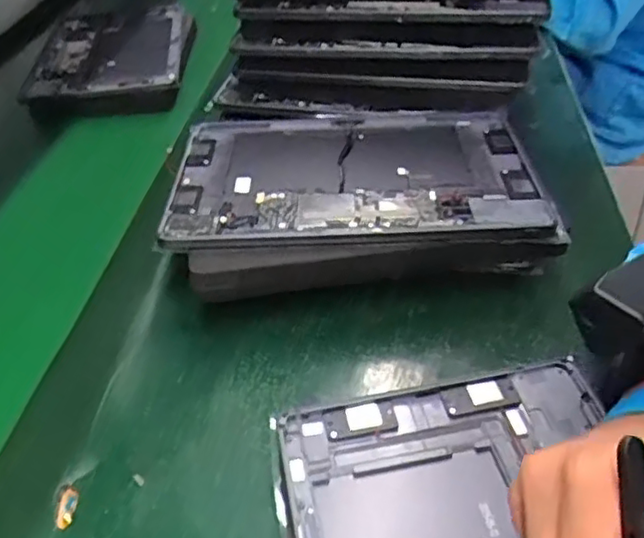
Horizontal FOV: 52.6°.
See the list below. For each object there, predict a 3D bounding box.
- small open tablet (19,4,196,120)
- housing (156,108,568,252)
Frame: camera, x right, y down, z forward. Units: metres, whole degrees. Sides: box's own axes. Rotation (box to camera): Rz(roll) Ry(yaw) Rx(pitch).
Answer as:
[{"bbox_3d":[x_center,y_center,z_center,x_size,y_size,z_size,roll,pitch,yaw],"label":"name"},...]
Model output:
[{"bbox_3d":[-0.252,-0.260,0.800,0.183,0.035,0.258,-5,40,0],"label":"small open tablet"},{"bbox_3d":[0.021,-0.080,0.498,0.258,0.019,0.212,-3,40,2],"label":"housing"}]

